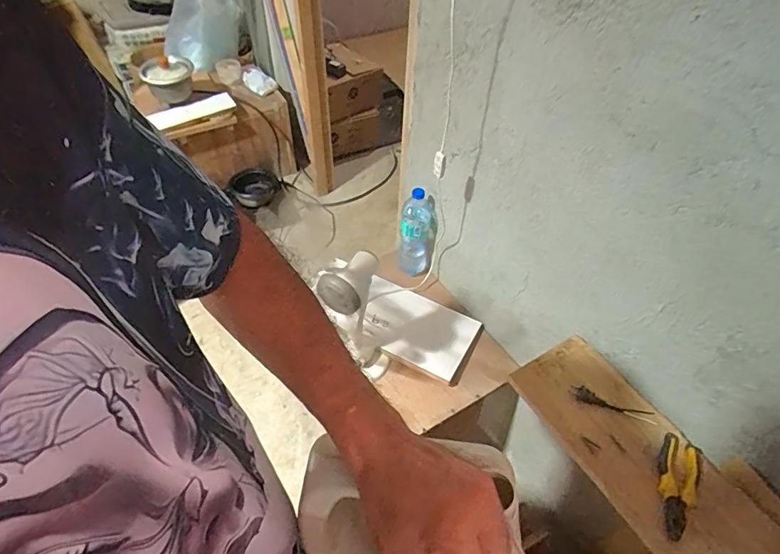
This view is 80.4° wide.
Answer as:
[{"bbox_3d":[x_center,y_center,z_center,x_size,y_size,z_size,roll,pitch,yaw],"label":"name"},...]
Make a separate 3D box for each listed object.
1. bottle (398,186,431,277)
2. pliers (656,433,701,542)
[{"bbox_3d":[0.064,-0.121,1.251,0.076,0.270,0.073,2,47,-1],"label":"bottle"},{"bbox_3d":[0.432,0.310,0.698,0.056,0.018,0.156,27,52,20],"label":"pliers"}]

